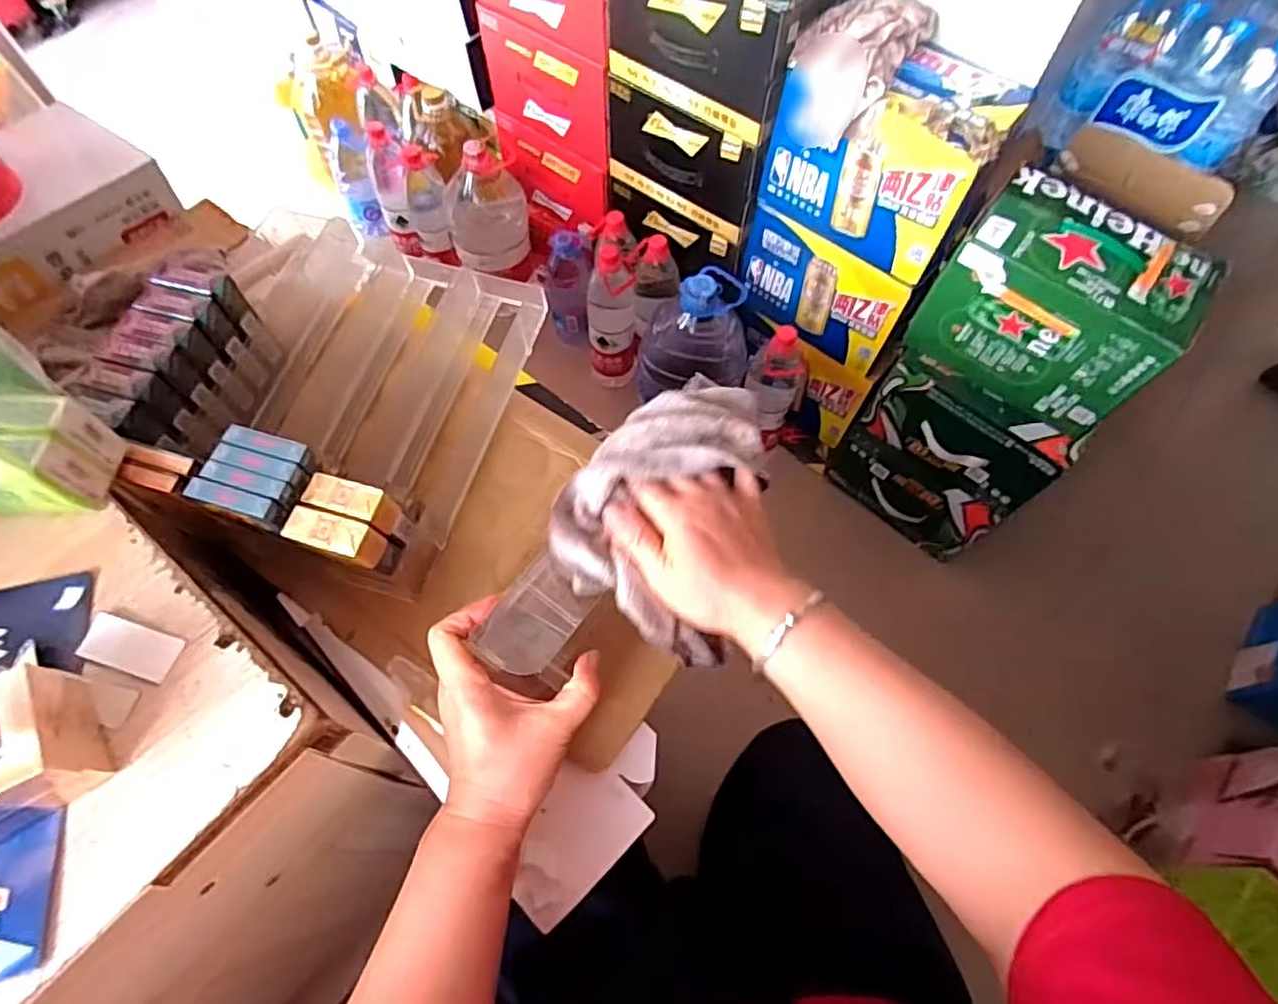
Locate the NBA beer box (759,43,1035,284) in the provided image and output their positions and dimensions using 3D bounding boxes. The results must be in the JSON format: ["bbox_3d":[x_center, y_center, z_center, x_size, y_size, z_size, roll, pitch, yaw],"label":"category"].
[{"bbox_3d":[0.342,-0.486,0.925,0.267,0.204,0.168,36,67,16],"label":"NBA beer box"}]

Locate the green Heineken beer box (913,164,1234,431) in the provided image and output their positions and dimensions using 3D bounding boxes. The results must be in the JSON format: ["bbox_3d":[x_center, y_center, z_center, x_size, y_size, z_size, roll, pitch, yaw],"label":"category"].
[{"bbox_3d":[0.541,-0.256,0.885,0.273,0.203,0.171,34,66,15],"label":"green Heineken beer box"}]

